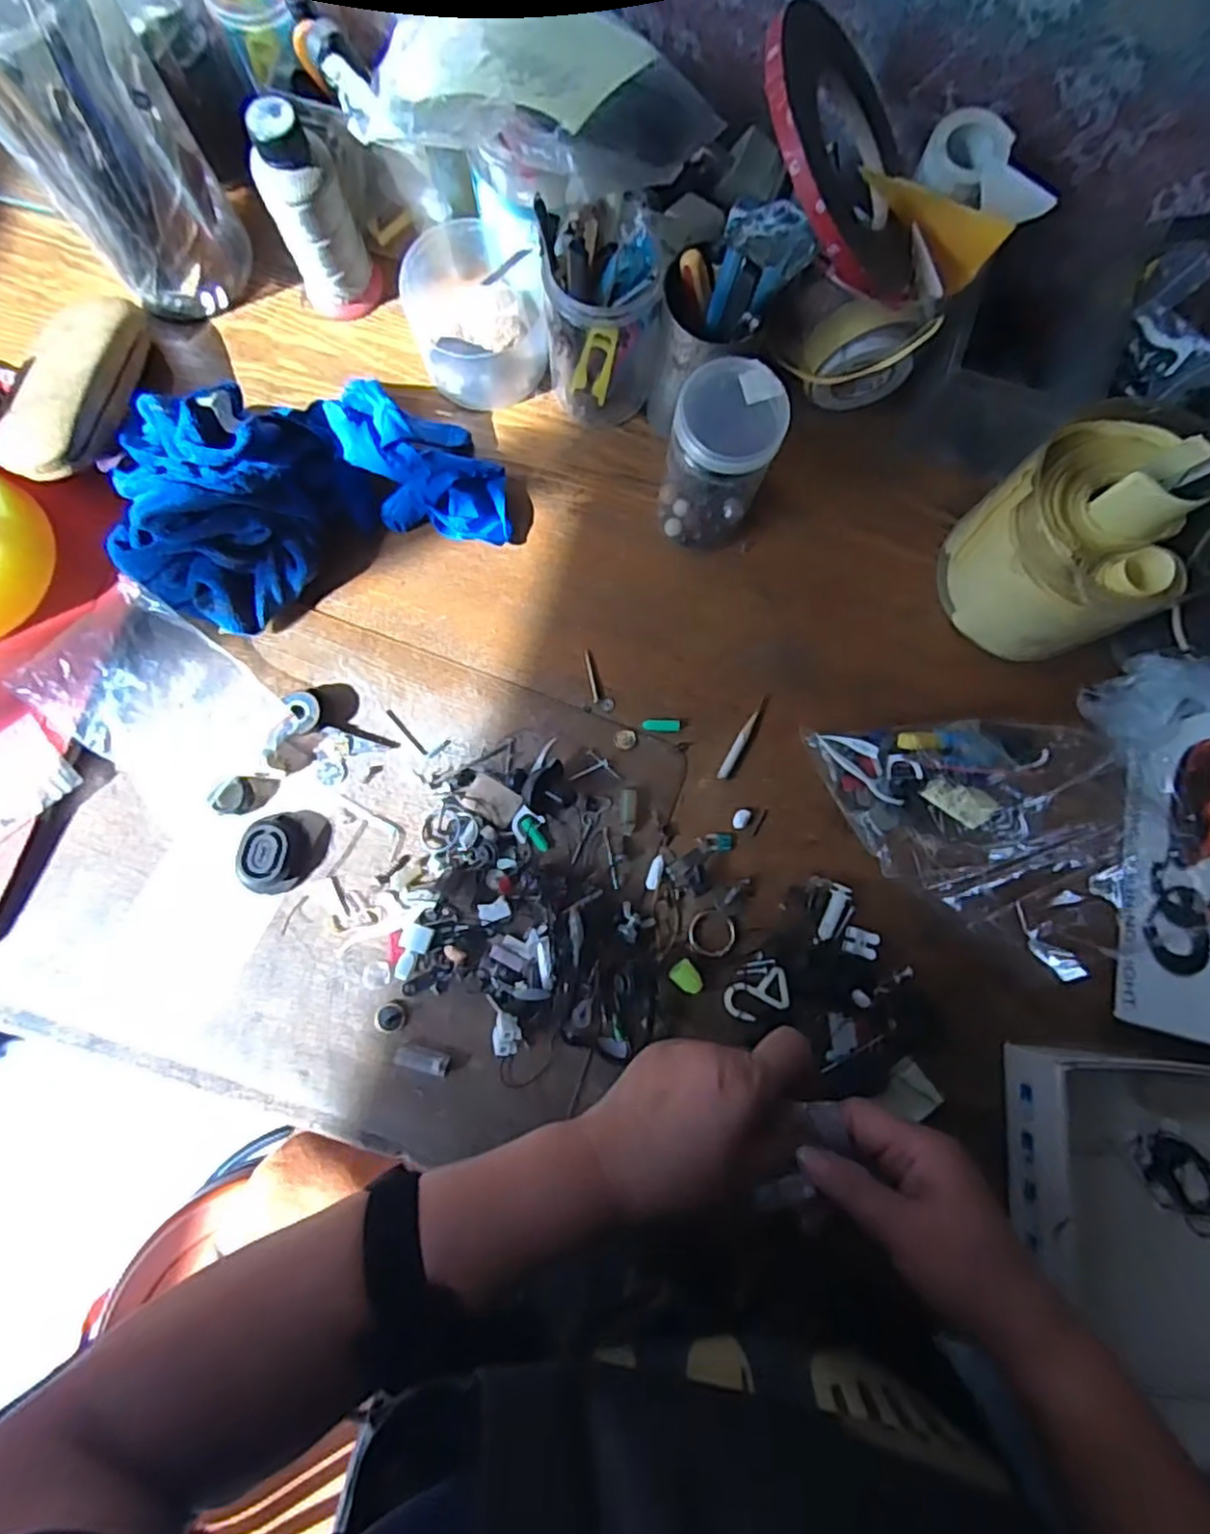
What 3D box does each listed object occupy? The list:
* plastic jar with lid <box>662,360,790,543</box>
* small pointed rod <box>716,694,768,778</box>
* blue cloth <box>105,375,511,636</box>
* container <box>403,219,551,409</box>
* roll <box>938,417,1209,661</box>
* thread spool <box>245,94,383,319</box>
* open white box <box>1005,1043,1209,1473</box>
[{"bbox_3d":[0.071,-0.190,0.457,0.061,0.121,0.059,0,82,-1],"label":"plastic jar with lid"},{"bbox_3d":[0.097,-0.021,0.496,0.008,0.006,0.066,30,82,3],"label":"small pointed rod"},{"bbox_3d":[-0.202,-0.191,0.472,0.242,0.084,0.141,-21,82,-4],"label":"blue cloth"},{"bbox_3d":[-0.090,-0.322,0.509,0.093,0.060,0.110,-6,82,-2],"label":"container"},{"bbox_3d":[0.302,-0.141,0.459,0.113,0.116,0.119,-27,83,-5],"label":"roll"},{"bbox_3d":[-0.189,-0.360,0.470,0.044,0.124,0.043,13,82,1],"label":"thread spool"},{"bbox_3d":[0.325,0.277,0.419,0.150,0.057,0.205,5,81,0],"label":"open white box"}]

